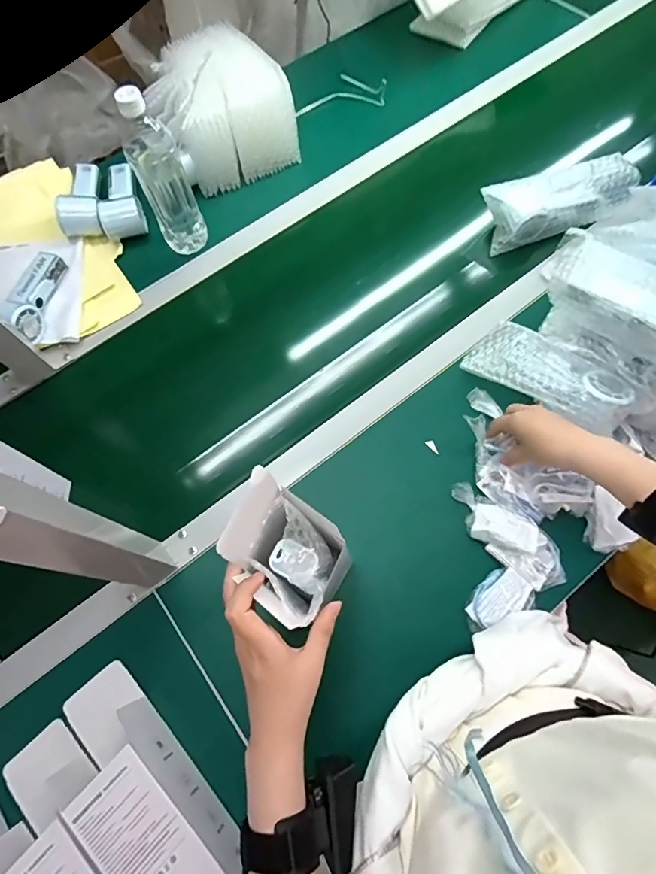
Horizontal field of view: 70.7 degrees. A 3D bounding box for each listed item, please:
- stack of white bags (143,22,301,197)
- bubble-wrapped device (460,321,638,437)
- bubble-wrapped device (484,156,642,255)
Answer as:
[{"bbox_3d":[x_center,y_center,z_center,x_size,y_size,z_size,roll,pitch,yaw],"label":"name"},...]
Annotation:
[{"bbox_3d":[-0.174,-0.536,0.744,0.198,0.129,0.201,-24,70,-7],"label":"stack of white bags"},{"bbox_3d":[0.267,-0.077,0.566,0.083,0.035,0.187,-44,58,-14],"label":"bubble-wrapped device"},{"bbox_3d":[0.339,-0.342,0.682,0.201,0.068,0.077,-10,69,-2],"label":"bubble-wrapped device"}]

